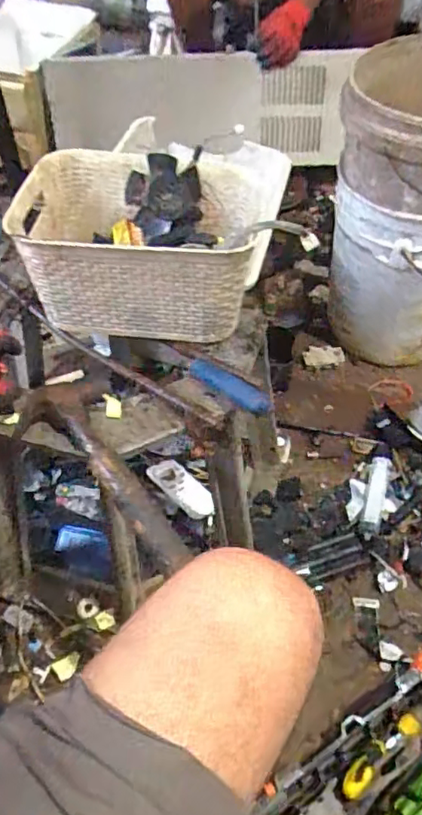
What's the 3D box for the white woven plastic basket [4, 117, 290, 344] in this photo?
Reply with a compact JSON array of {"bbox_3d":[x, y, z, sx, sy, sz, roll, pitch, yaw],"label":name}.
[{"bbox_3d":[-0.081,-0.201,0.723,0.284,0.143,0.211,-1,50,-1],"label":"white woven plastic basket"}]

